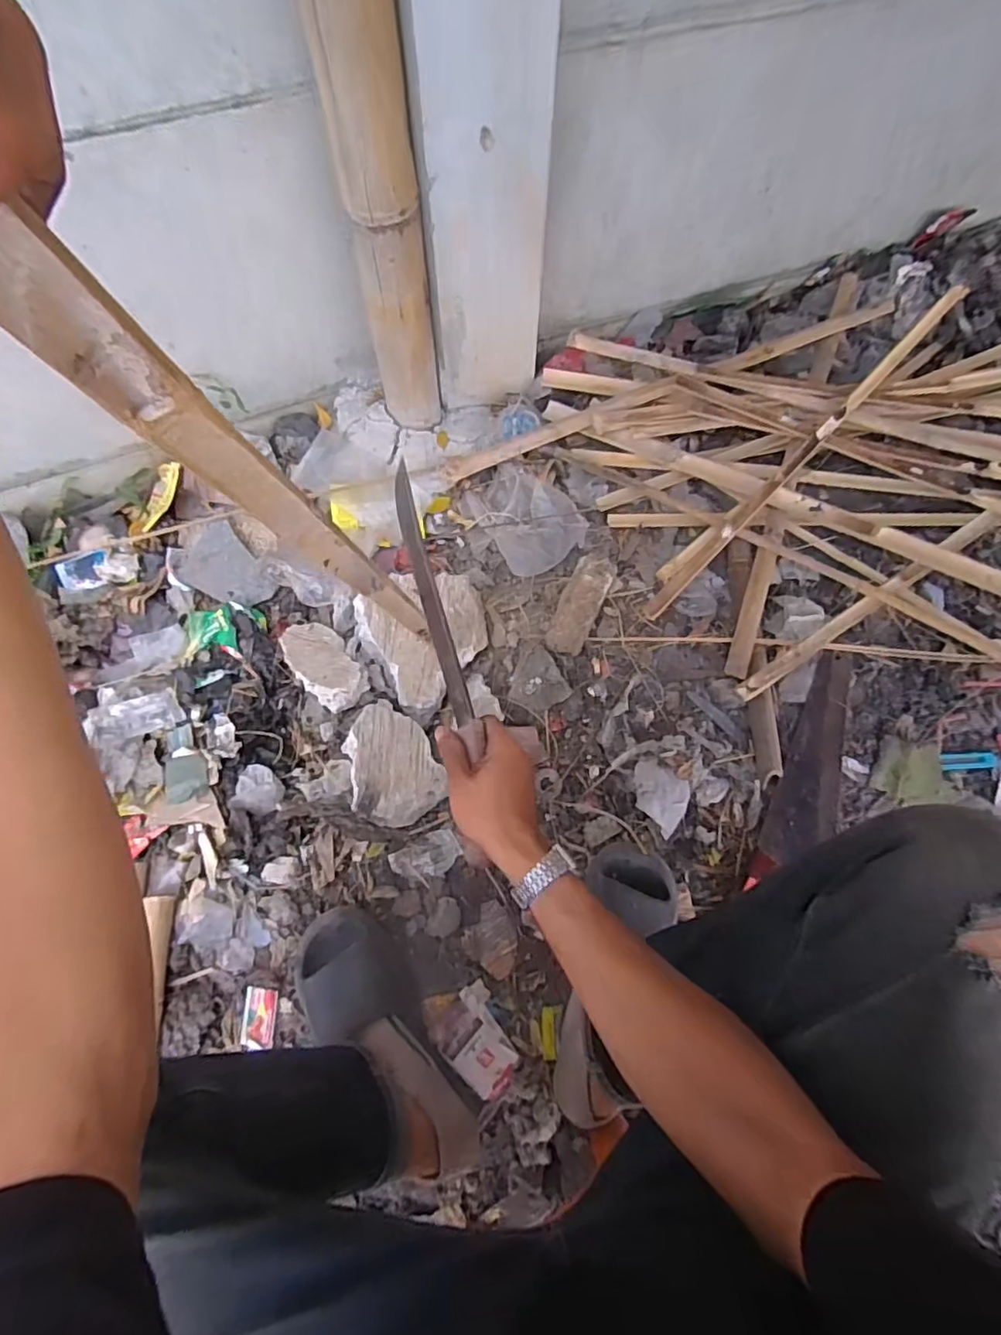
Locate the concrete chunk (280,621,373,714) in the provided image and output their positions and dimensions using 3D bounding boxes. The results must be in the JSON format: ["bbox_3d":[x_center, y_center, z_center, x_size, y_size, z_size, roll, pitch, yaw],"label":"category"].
[{"bbox_3d":[-0.264,-0.007,0.879,0.085,0.054,0.163,-36,75,-13],"label":"concrete chunk"}]

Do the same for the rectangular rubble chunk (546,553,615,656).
[{"bbox_3d":[0.125,-0.096,0.915,0.064,0.050,0.163,24,71,7],"label":"rectangular rubble chunk"}]

